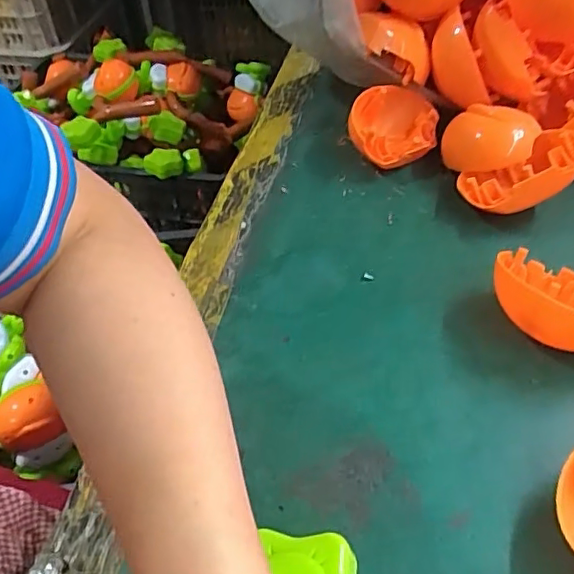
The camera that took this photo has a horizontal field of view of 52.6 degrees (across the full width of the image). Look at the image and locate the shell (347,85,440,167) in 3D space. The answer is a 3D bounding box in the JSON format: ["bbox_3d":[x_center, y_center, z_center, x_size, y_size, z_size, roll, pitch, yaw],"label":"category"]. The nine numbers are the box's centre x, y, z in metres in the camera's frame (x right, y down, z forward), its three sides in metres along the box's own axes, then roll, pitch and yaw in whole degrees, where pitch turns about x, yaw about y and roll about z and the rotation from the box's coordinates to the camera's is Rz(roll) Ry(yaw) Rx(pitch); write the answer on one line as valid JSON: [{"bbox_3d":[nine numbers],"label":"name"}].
[{"bbox_3d":[0.096,-0.139,0.519,0.078,0.051,0.068,-1,47,4],"label":"shell"}]

